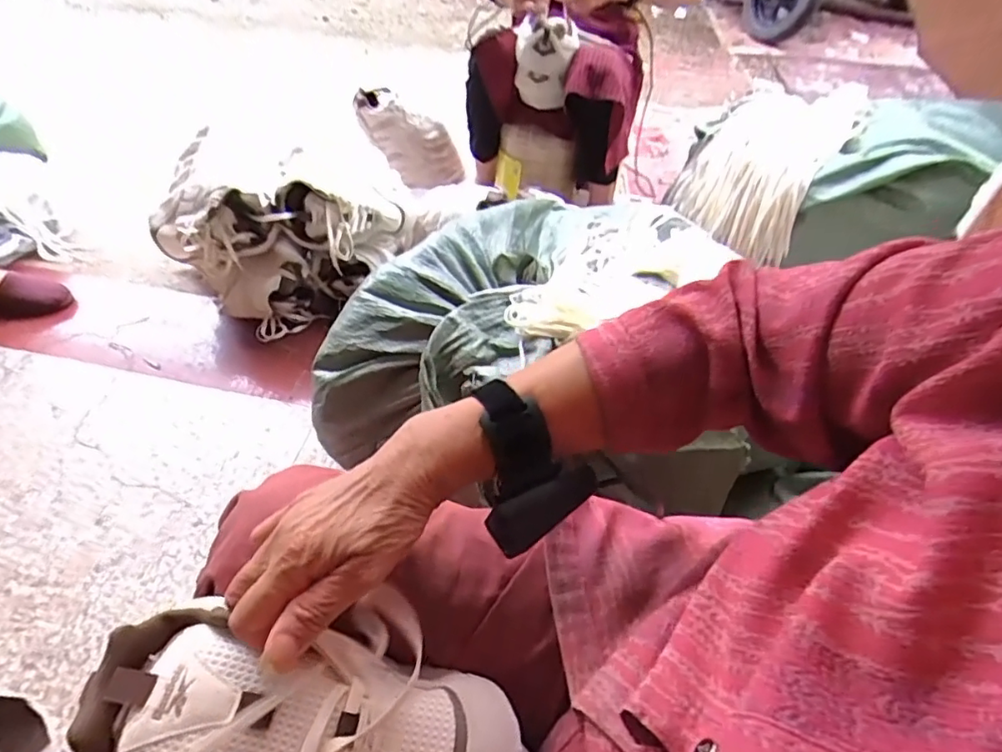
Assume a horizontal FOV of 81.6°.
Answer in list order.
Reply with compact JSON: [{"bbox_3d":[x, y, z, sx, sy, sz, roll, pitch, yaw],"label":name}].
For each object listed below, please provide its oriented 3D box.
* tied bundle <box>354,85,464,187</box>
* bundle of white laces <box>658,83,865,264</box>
[{"bbox_3d":[-0.252,-0.625,1.570,0.179,0.347,0.057,-32,41,30],"label":"tied bundle"},{"bbox_3d":[0.607,-0.514,1.343,0.302,0.203,0.532,28,54,21],"label":"bundle of white laces"}]

